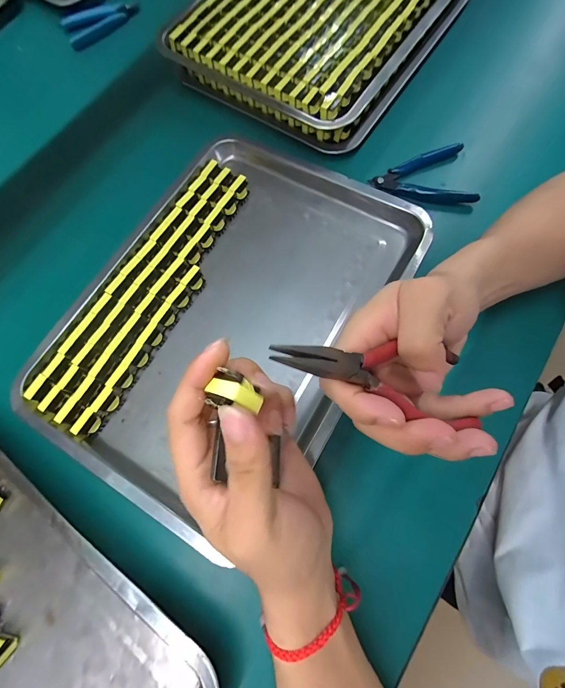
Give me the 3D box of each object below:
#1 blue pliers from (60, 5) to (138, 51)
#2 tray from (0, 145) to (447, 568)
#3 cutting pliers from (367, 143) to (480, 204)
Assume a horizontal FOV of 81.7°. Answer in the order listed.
[{"bbox_3d":[-0.267,-0.476,0.483,0.108,0.020,0.054,-22,75,-5],"label":"blue pliers"},{"bbox_3d":[-0.052,-0.034,0.344,0.281,0.035,0.383,28,76,9],"label":"tray"},{"bbox_3d":[0.163,-0.191,0.383,0.109,0.014,0.079,-9,74,-2],"label":"cutting pliers"}]

